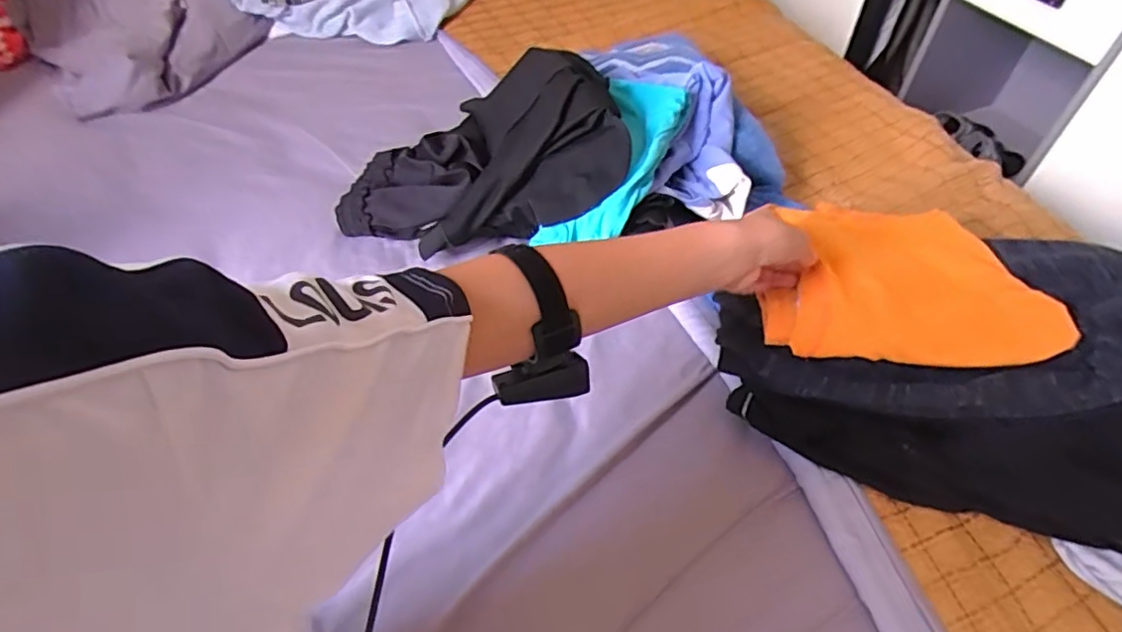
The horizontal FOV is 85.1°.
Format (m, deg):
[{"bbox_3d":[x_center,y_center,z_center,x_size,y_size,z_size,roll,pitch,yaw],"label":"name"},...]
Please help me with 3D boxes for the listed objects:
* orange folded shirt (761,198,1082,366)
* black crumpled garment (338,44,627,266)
[{"bbox_3d":[0.328,-0.041,0.606,0.259,0.041,0.184,1,49,4],"label":"orange folded shirt"},{"bbox_3d":[-0.103,-0.237,0.797,0.364,0.152,0.295,0,49,3],"label":"black crumpled garment"}]

